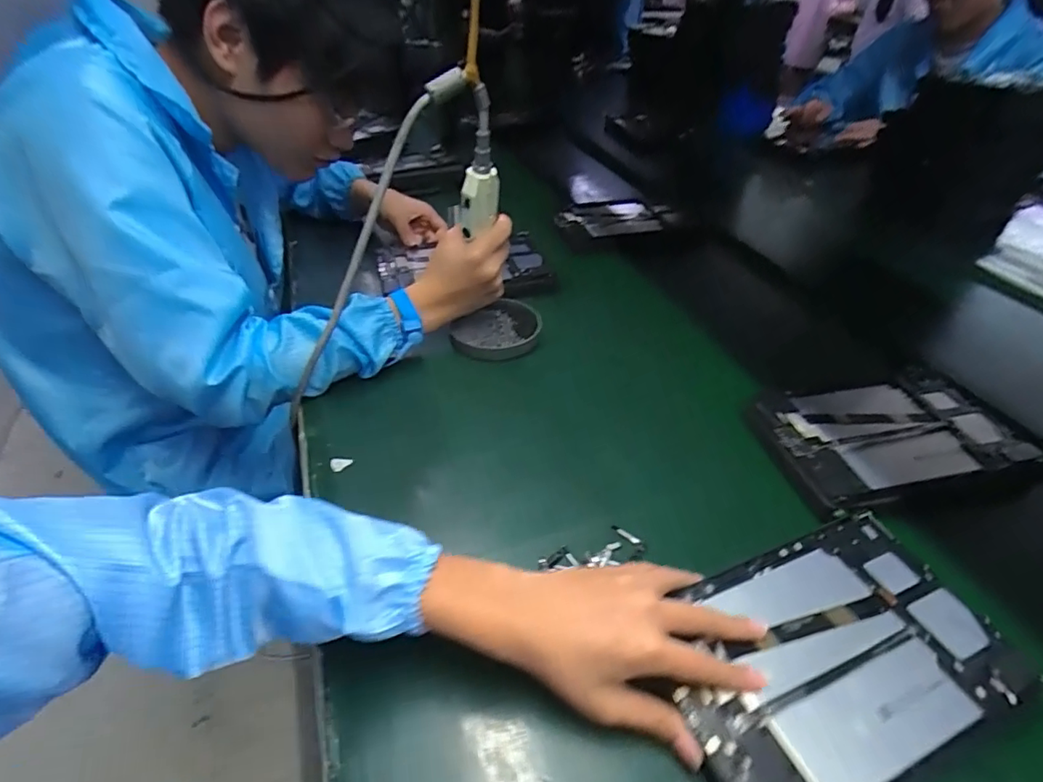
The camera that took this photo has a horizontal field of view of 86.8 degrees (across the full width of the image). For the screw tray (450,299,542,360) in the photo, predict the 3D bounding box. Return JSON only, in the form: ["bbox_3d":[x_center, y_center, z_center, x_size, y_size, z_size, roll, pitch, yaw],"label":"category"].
[{"bbox_3d":[-0.033,-0.080,0.706,0.117,0.034,0.092,-10,44,-15],"label":"screw tray"}]

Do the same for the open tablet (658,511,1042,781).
[{"bbox_3d":[0.208,0.175,0.372,0.237,0.009,0.148,-16,43,-20],"label":"open tablet"}]

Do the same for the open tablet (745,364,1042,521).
[{"bbox_3d":[0.374,0.041,0.564,0.259,0.013,0.152,-9,41,-12],"label":"open tablet"}]

